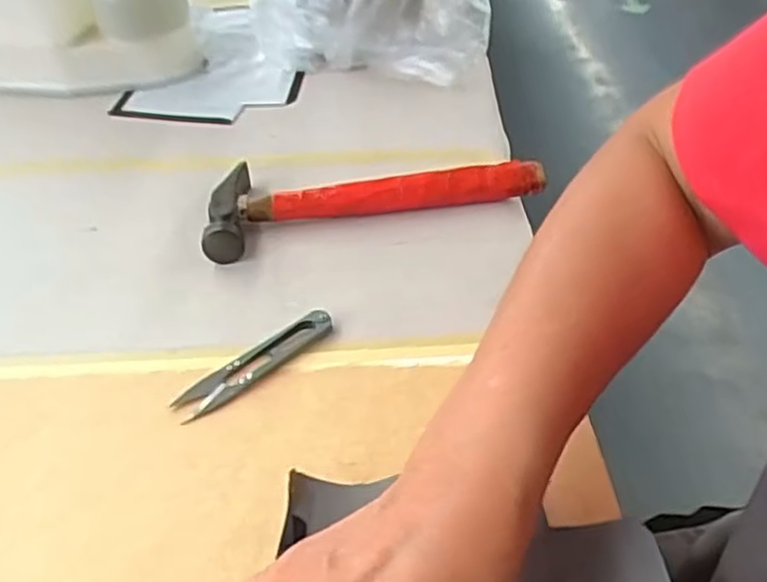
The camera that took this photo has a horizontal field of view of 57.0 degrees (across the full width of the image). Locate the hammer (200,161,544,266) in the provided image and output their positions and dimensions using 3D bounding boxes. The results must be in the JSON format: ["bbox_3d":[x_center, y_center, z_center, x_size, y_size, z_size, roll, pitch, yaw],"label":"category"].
[{"bbox_3d":[-0.013,-0.084,0.542,0.250,0.027,0.095,-12,43,-10],"label":"hammer"}]

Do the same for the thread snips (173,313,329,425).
[{"bbox_3d":[-0.074,0.041,0.415,0.102,0.009,0.024,-31,49,-28],"label":"thread snips"}]

